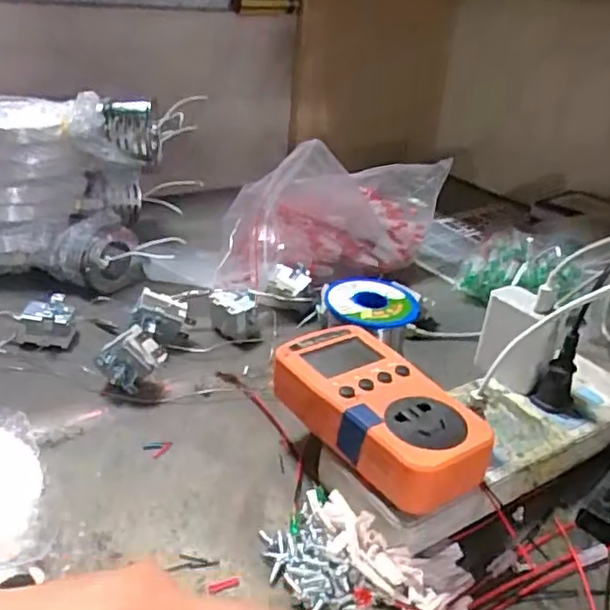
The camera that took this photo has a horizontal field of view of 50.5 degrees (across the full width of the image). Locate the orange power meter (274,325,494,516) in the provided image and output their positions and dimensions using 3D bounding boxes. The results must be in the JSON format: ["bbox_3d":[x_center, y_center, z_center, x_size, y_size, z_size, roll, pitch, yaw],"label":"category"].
[{"bbox_3d":[0.040,0.057,0.360,0.063,0.032,0.121,-14,35,-31],"label":"orange power meter"}]

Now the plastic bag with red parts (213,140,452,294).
[{"bbox_3d":[0.019,-0.084,0.593,0.233,0.123,0.095,-18,37,-35],"label":"plastic bag with red parts"}]

